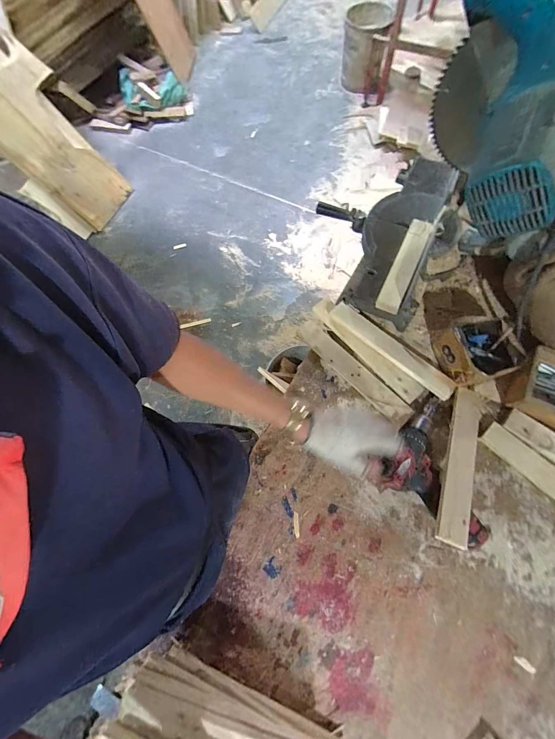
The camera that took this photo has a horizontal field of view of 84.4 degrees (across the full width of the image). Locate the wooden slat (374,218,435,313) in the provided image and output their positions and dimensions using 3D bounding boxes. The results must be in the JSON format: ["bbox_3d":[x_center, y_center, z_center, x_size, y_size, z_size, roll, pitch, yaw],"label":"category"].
[{"bbox_3d":[0.267,-0.219,0.641,0.045,0.024,0.214,24,82,12],"label":"wooden slat"}]

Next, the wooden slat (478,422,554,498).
[{"bbox_3d":[0.485,0.189,0.559,0.221,0.013,0.047,42,79,16],"label":"wooden slat"}]

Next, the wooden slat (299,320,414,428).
[{"bbox_3d":[0.156,0.002,0.652,0.052,0.013,0.294,-39,73,-9],"label":"wooden slat"}]

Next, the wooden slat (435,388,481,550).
[{"bbox_3d":[0.331,0.162,0.552,0.048,0.022,0.289,14,59,22],"label":"wooden slat"}]

